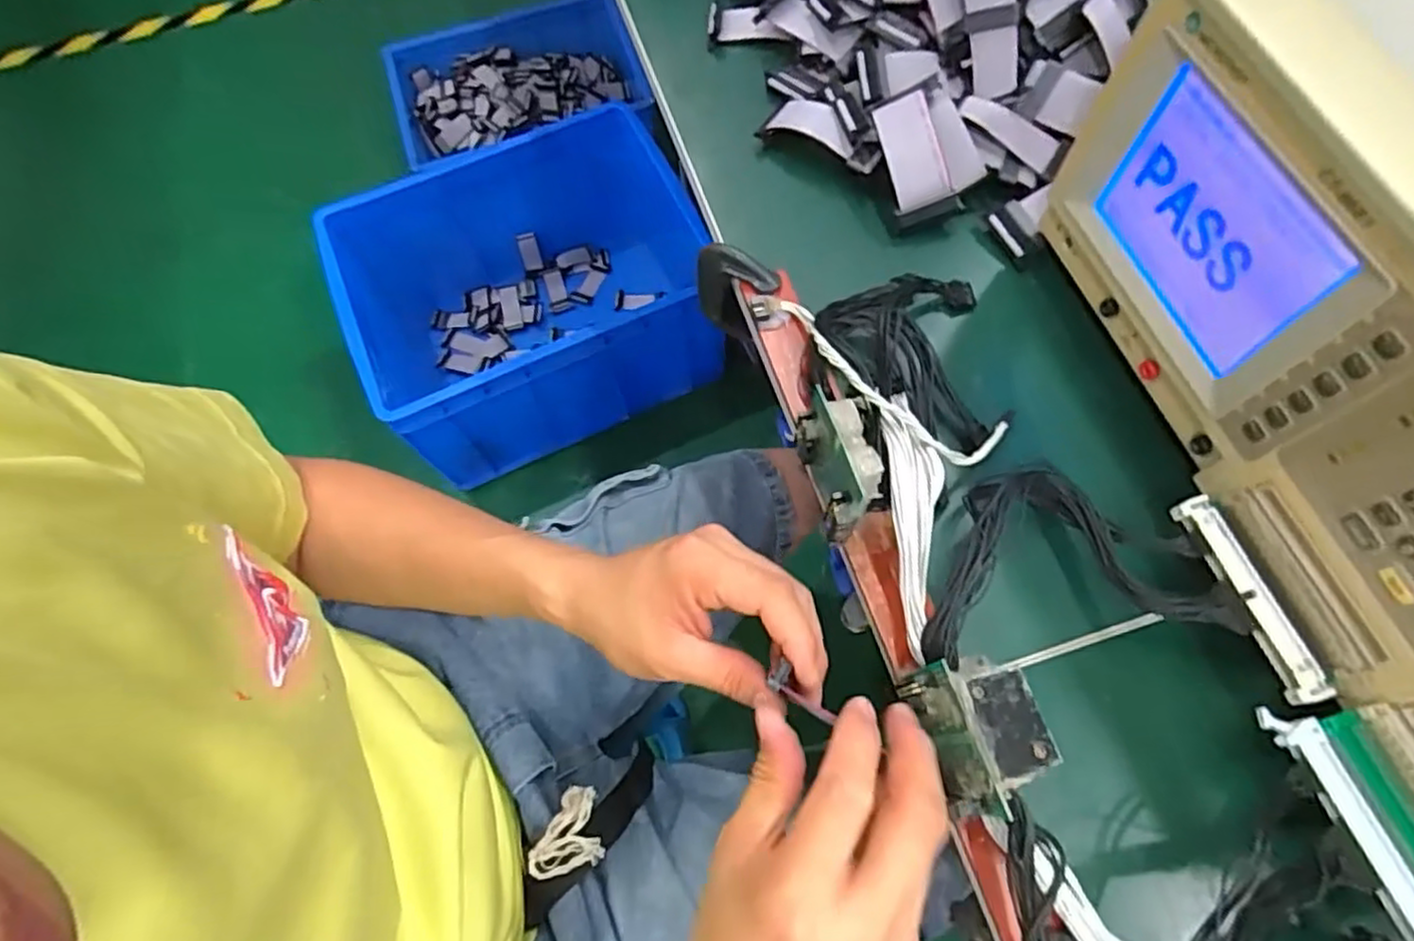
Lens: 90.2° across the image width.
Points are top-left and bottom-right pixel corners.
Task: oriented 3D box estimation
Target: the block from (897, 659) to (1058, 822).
[{"bbox_3d":[0.116,0.113,0.305,0.043,0.051,0.062,-18,68,-4],"label":"block"}]

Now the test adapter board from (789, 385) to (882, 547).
[{"bbox_3d":[0.067,0.000,0.361,0.027,0.055,0.067,-16,68,-3],"label":"test adapter board"}]

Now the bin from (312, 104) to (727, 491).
[{"bbox_3d":[-0.286,-0.292,1.198,0.590,0.309,0.467,-22,69,-6],"label":"bin"}]

